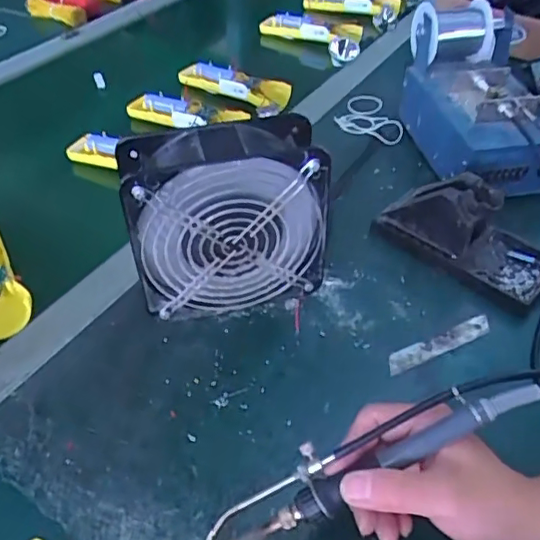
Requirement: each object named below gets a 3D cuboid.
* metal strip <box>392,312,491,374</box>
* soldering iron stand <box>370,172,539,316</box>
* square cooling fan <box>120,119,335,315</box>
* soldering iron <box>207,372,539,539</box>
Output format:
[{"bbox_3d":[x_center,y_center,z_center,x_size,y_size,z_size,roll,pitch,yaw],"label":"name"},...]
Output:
[{"bbox_3d":[0.137,0.060,0.463,0.097,0.005,0.017,-20,54,-18],"label":"metal strip"},{"bbox_3d":[0.179,-0.041,0.513,0.152,0.072,0.080,31,53,27],"label":"soldering iron stand"},{"bbox_3d":[-0.032,-0.035,0.450,0.144,0.150,0.059,-7,45,-7],"label":"square cooling fan"},{"bbox_3d":[0.053,0.106,0.323,0.205,0.021,0.030,-28,48,3],"label":"soldering iron"}]

